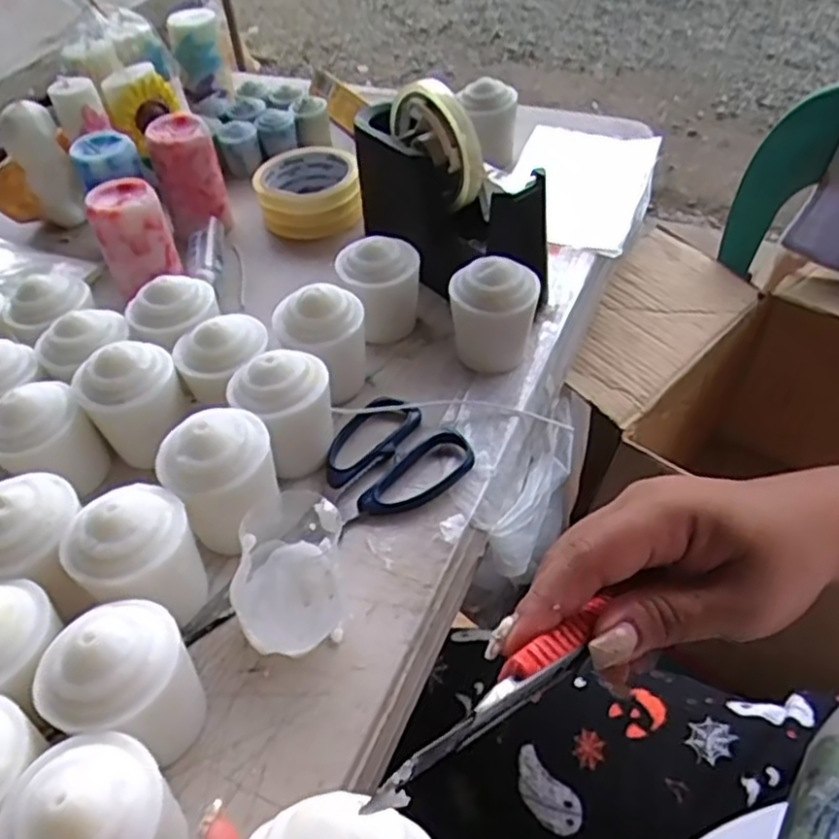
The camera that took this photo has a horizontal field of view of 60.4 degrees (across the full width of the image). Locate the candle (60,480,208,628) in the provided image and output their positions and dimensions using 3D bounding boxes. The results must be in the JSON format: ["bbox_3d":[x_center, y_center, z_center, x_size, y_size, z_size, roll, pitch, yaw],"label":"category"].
[{"bbox_3d":[-0.135,0.071,0.353,0.054,0.071,0.050,-2,47,3],"label":"candle"}]

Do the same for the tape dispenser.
[{"bbox_3d":[0.017,-0.154,0.506,0.062,0.120,0.196,-35,54,-25],"label":"tape dispenser"}]

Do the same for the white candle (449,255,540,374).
[{"bbox_3d":[0.049,-0.067,0.471,0.056,0.072,0.045,0,47,5],"label":"white candle"}]

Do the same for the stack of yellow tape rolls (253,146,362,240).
[{"bbox_3d":[-0.099,-0.204,0.649,0.086,0.047,0.086,-11,47,-6],"label":"stack of yellow tape rolls"}]

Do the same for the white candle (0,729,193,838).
[{"bbox_3d":[-0.121,0.155,0.272,0.053,0.071,0.055,-2,47,3],"label":"white candle"}]

